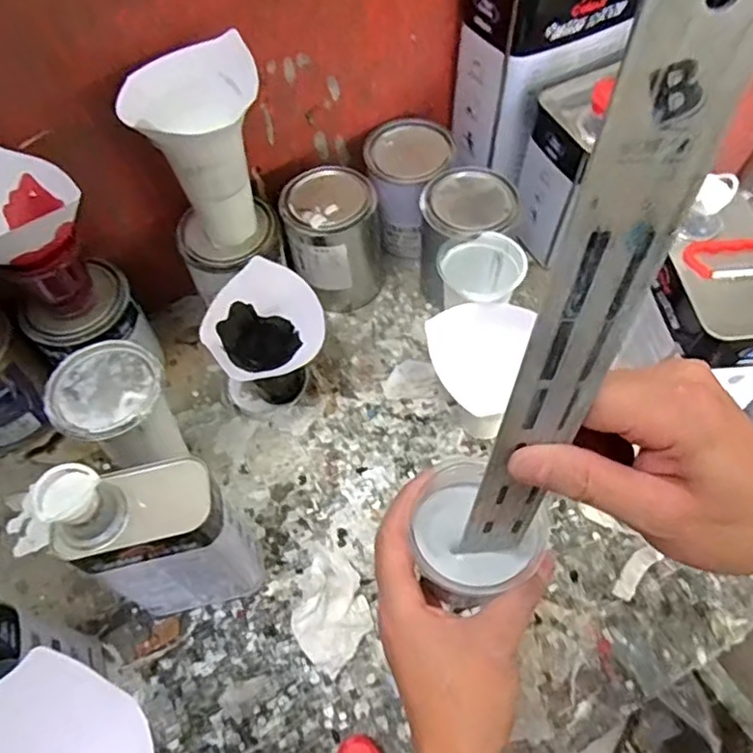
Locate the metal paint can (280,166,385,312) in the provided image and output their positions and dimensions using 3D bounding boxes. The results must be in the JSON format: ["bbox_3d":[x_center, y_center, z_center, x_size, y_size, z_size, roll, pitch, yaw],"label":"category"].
[{"bbox_3d":[-0.047,-0.153,0.734,0.106,0.145,0.093,-9,59,-3],"label":"metal paint can"}]

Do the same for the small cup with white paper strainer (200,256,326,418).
[{"bbox_3d":[-0.114,-0.033,0.672,0.114,0.141,0.096,-30,63,-15],"label":"small cup with white paper strainer"}]

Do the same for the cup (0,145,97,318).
[{"bbox_3d":[-0.324,-0.124,0.588,0.118,0.129,0.094,-34,64,-17],"label":"cup"}]

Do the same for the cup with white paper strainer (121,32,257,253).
[{"bbox_3d":[-0.155,-0.203,0.598,0.117,0.173,0.084,-18,60,-8],"label":"cup with white paper strainer"}]

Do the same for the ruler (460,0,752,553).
[{"bbox_3d":[0.065,-0.002,0.222,0.033,0.260,0.004,0,50,-4],"label":"ruler"}]

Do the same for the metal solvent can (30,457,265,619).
[{"bbox_3d":[-0.172,0.135,0.518,0.113,0.230,0.058,-17,60,-8],"label":"metal solvent can"}]

